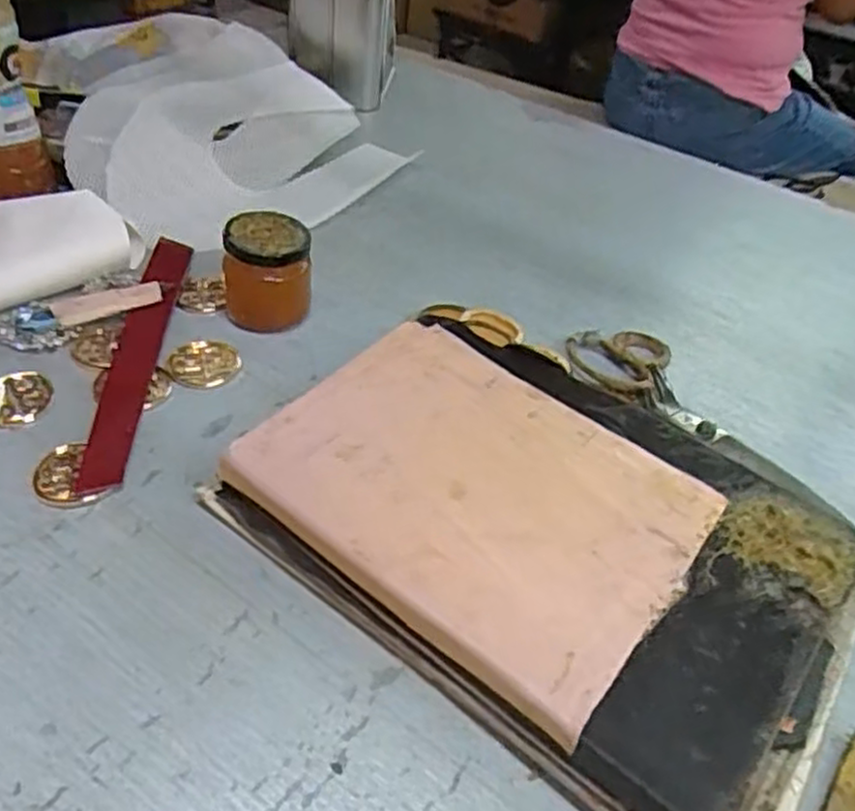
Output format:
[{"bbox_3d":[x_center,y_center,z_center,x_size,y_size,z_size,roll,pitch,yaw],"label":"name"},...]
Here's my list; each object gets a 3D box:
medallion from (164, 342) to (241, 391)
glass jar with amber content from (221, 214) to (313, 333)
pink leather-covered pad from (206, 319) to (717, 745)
[{"bbox_3d":[-0.150,-0.029,0.513,0.047,0.004,0.046,4,41,-4],"label":"medallion"},{"bbox_3d":[-0.115,-0.094,0.542,0.060,0.067,0.054,-7,43,-16],"label":"glass jar with amber content"},{"bbox_3d":[0.026,0.042,0.404,0.221,0.014,0.167,33,47,27],"label":"pink leather-covered pad"}]

